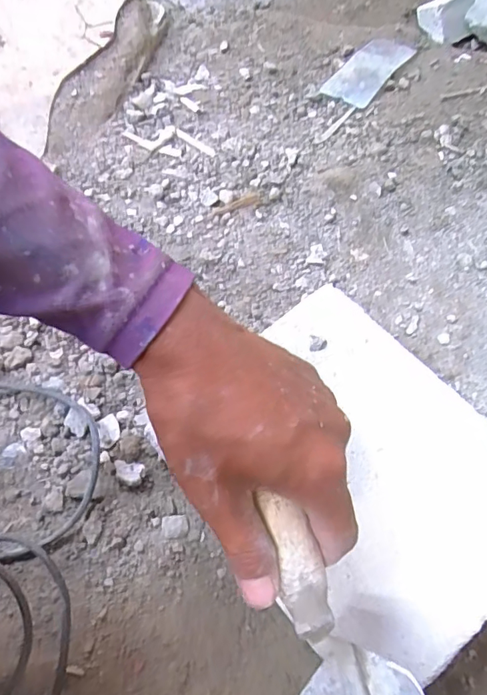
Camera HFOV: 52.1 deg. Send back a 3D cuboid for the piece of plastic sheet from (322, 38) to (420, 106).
[{"bbox_3d":[0.161,-0.359,0.644,0.064,0.009,0.137,34,72,16],"label":"piece of plastic sheet"}]

